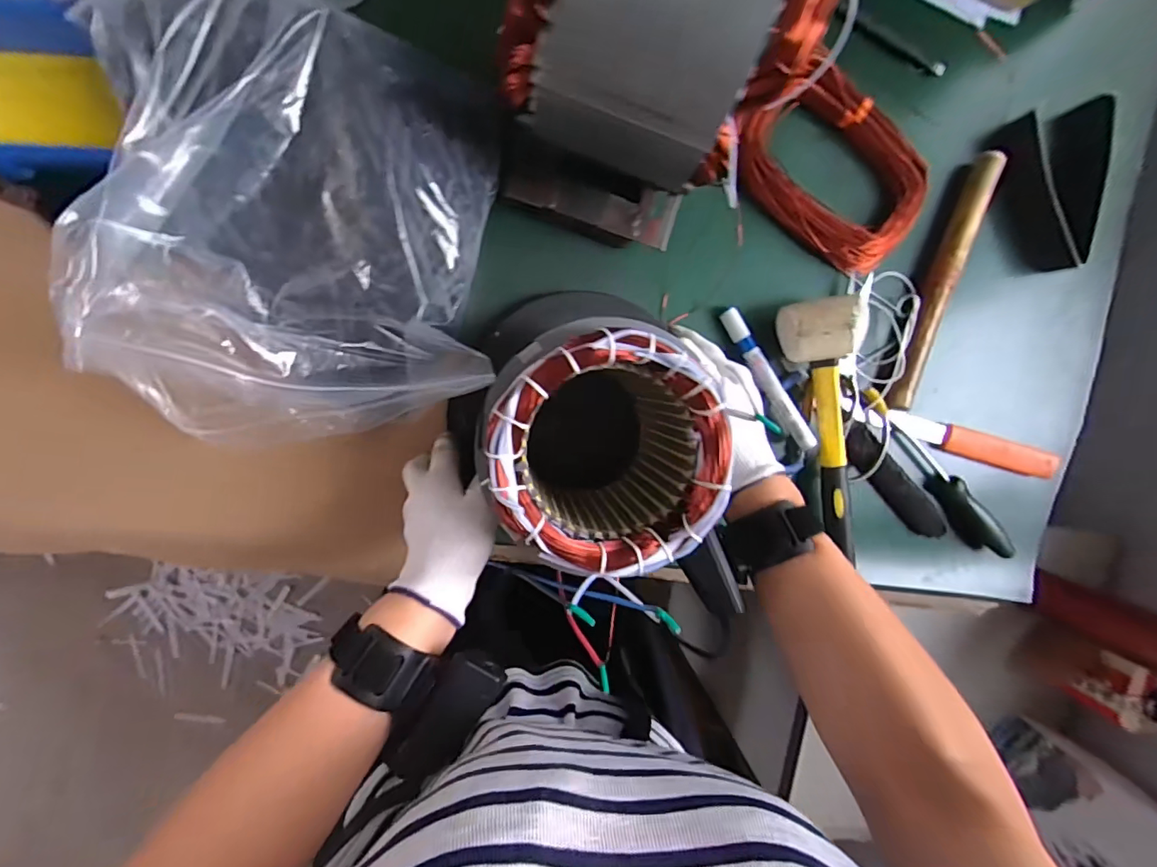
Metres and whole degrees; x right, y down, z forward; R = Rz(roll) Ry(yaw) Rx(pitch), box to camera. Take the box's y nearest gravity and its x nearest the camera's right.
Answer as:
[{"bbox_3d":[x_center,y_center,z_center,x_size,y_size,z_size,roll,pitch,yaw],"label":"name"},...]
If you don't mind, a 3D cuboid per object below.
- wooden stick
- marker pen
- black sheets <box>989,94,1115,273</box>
[{"bbox_3d":[0.321,-0.131,0.446,0.023,0.017,0.223,17,94,-9],"label":"wooden stick"},{"bbox_3d":[0.166,-0.047,0.439,0.021,0.021,0.135,-32,100,-2],"label":"marker pen"},{"bbox_3d":[0.433,-0.224,0.461,0.088,0.044,0.139,-26,99,-4],"label":"black sheets"}]

